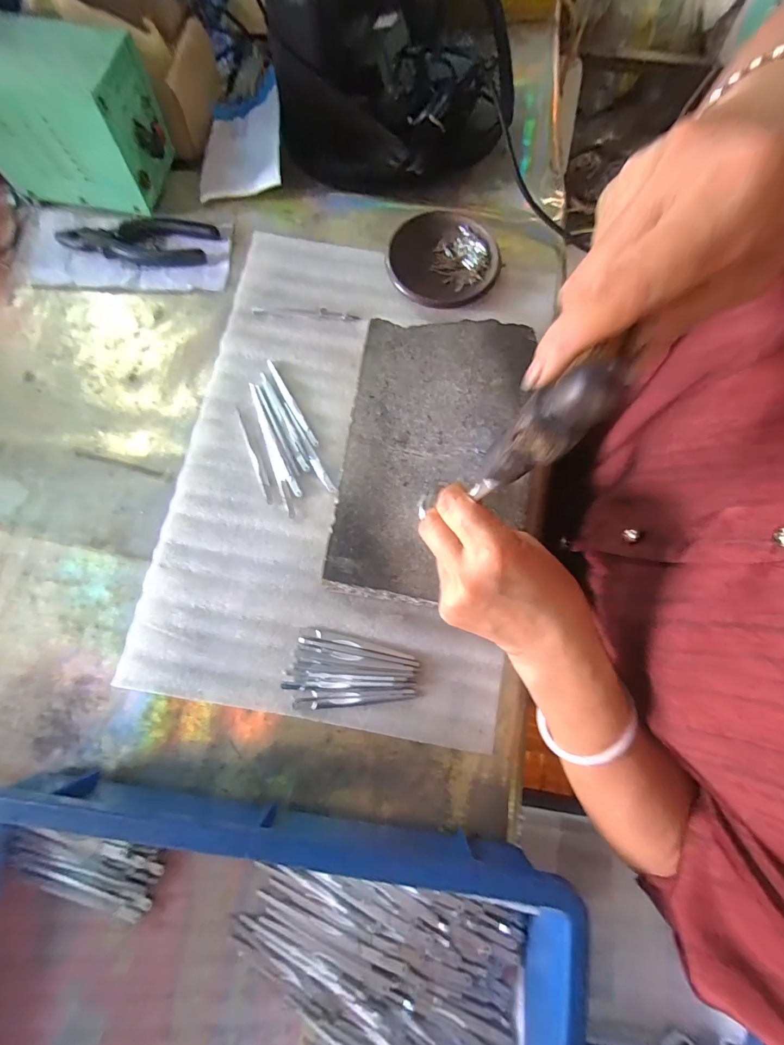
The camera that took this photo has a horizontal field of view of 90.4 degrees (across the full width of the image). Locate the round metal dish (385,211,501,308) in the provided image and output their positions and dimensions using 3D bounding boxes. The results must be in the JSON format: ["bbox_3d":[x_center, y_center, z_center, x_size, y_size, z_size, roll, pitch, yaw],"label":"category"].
[{"bbox_3d":[0.054,-0.266,0.401,0.114,0.020,0.106,0,78,2],"label":"round metal dish"}]

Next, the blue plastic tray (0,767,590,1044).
[{"bbox_3d":[-0.108,0.346,0.251,0.400,0.082,0.281,7,78,3],"label":"blue plastic tray"}]

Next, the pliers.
[{"bbox_3d":[-0.269,-0.301,0.410,0.162,0.013,0.055,9,79,4],"label":"pliers"}]

